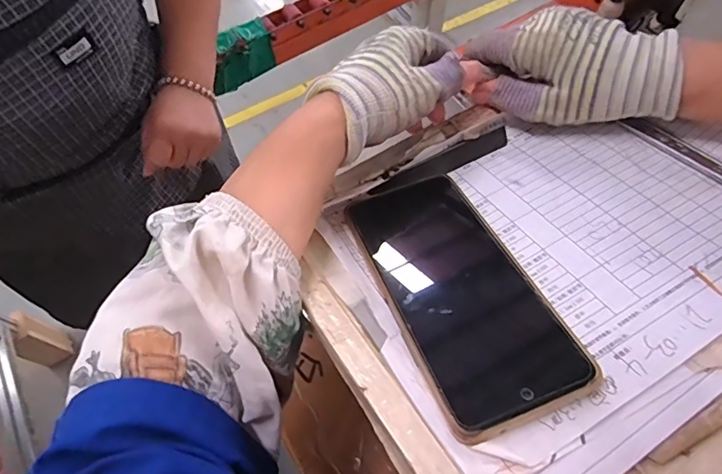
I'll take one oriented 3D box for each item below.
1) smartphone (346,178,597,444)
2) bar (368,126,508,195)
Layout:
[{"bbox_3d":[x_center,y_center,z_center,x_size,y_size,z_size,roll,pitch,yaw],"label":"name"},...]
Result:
[{"bbox_3d":[0.053,0.025,0.273,0.080,0.010,0.161,-17,52,-13],"label":"smartphone"},{"bbox_3d":[0.059,-0.052,0.343,0.117,0.004,0.017,-28,71,-21],"label":"bar"}]

